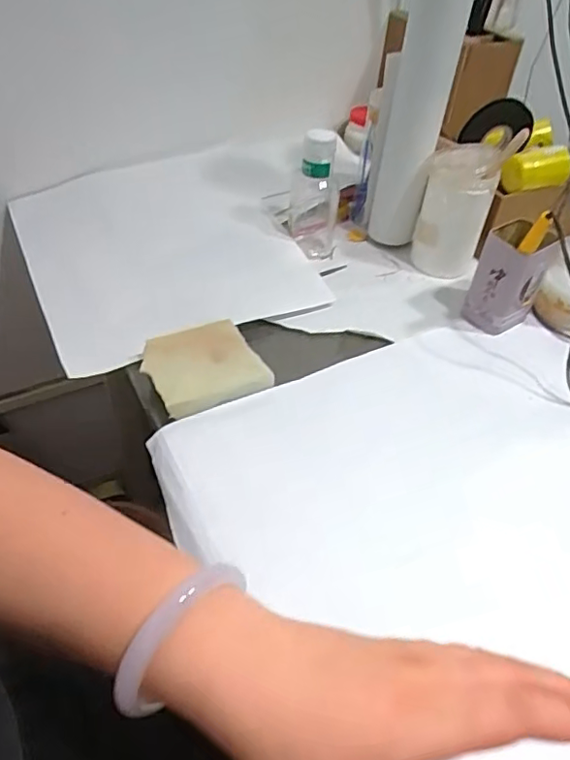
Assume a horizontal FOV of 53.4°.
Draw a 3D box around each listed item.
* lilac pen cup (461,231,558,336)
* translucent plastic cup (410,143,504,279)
[{"bbox_3d":[0.262,-0.117,0.669,0.073,0.120,0.067,24,47,19],"label":"lilac pen cup"},{"bbox_3d":[0.216,-0.217,0.738,0.065,0.162,0.078,-18,48,-22],"label":"translucent plastic cup"}]

